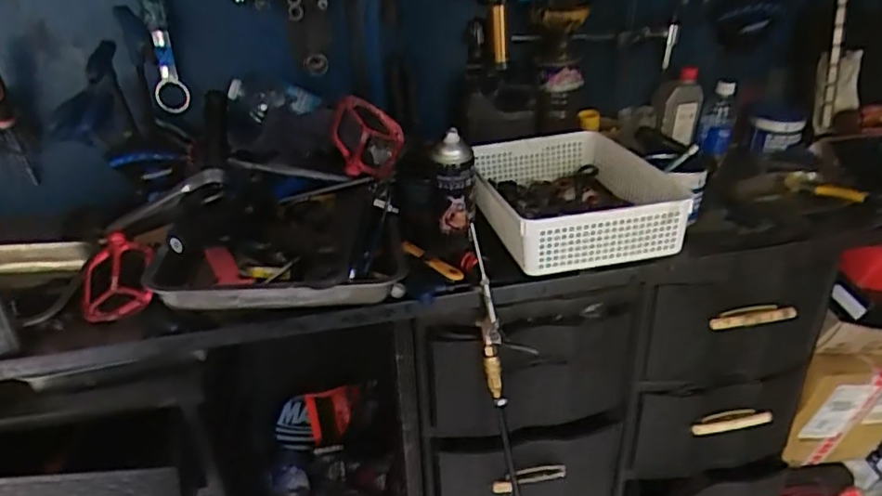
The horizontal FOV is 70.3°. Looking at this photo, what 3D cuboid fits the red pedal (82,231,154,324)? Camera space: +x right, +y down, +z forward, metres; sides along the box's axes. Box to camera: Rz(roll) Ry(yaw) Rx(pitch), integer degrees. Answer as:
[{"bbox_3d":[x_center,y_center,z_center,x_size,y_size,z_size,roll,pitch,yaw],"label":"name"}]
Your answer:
[{"bbox_3d":[-0.419,0.038,0.813,0.104,0.028,0.110,-15,70,11],"label":"red pedal"}]

